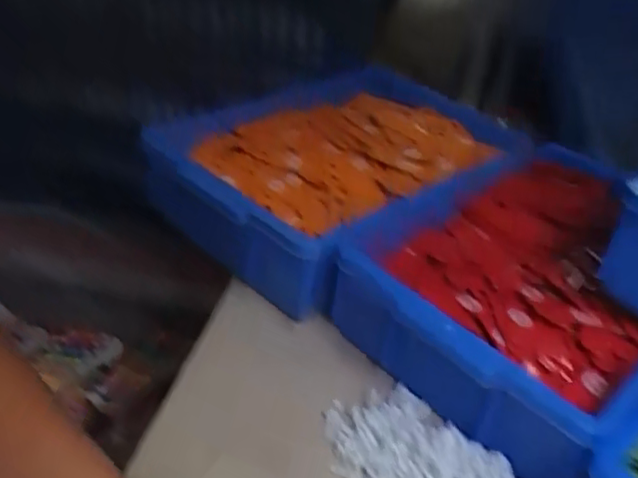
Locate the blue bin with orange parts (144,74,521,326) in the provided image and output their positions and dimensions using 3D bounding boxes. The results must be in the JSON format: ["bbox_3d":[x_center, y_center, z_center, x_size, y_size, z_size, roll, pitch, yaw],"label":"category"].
[{"bbox_3d":[0.040,-0.066,0.691,0.219,0.099,0.378,33,44,32],"label":"blue bin with orange parts"}]

